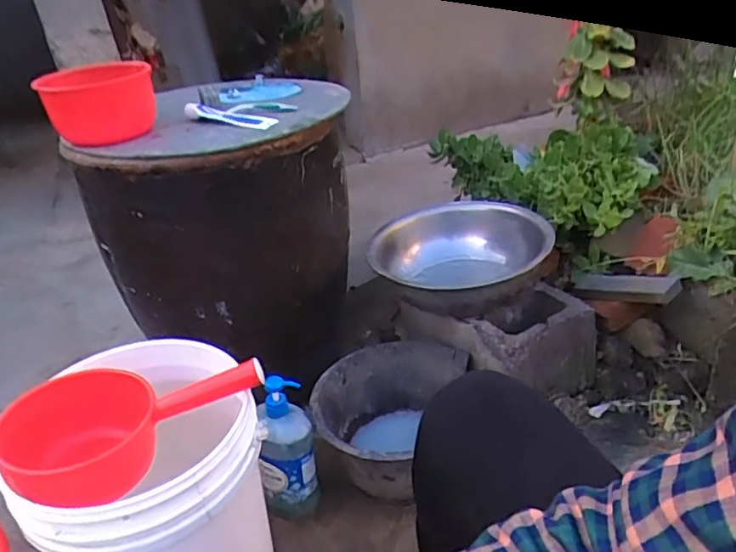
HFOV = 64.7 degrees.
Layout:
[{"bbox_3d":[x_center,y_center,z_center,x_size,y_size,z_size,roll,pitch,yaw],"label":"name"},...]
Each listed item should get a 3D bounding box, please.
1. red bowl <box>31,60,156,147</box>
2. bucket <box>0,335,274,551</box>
[{"bbox_3d":[-0.428,-0.282,0.934,0.166,0.106,0.151,-19,32,-17],"label":"red bowl"},{"bbox_3d":[-0.273,0.309,0.789,0.281,0.377,0.266,-4,29,2],"label":"bucket"}]

